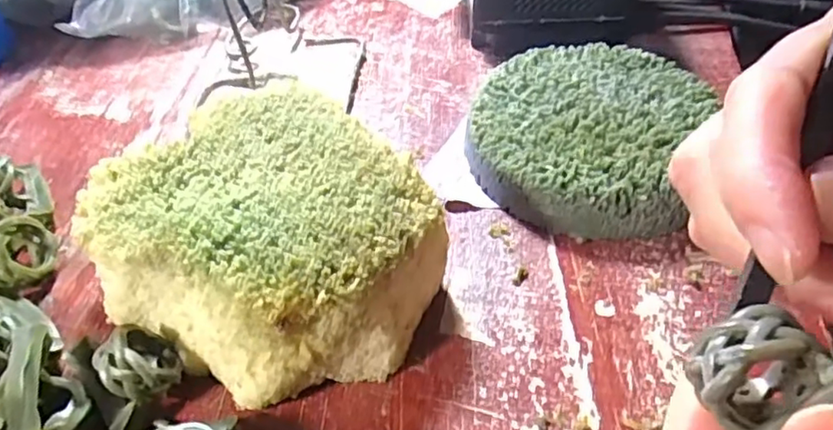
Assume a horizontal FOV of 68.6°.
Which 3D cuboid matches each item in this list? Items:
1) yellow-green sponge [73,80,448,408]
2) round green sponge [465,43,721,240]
[{"bbox_3d":[-0.049,0.009,0.209,0.108,0.043,0.093,32,56,29],"label":"yellow-green sponge"},{"bbox_3d":[0.070,-0.036,0.256,0.086,0.026,0.097,18,50,19],"label":"round green sponge"}]

